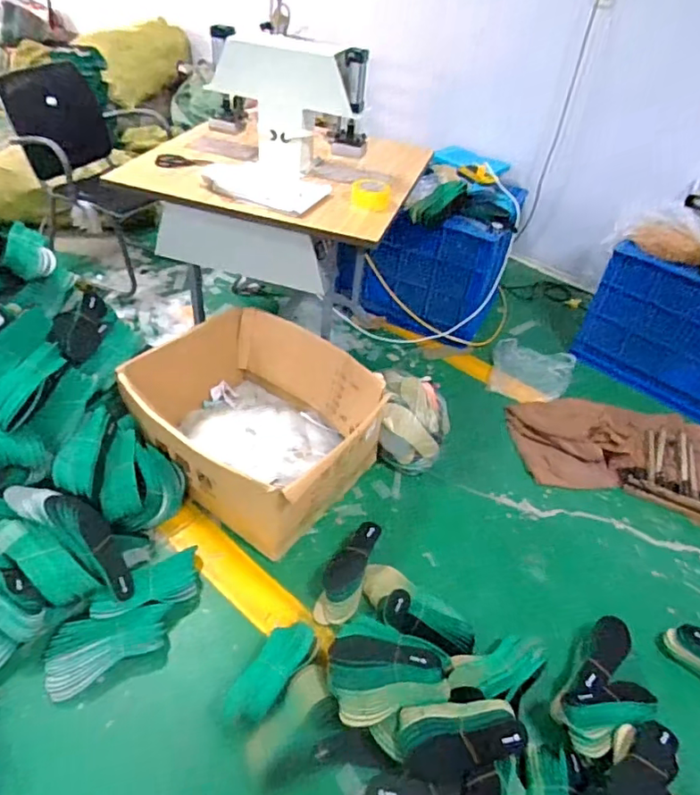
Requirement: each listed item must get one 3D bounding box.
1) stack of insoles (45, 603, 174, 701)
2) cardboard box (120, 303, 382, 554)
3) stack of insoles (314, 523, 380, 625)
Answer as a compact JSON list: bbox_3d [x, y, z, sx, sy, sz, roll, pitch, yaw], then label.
[{"bbox_3d":[-0.593,0.620,1.351,0.276,0.062,0.156,-9,45,-17],"label":"stack of insoles"},{"bbox_3d":[-0.343,0.034,1.858,0.853,0.288,0.670,29,47,22],"label":"cardboard box"},{"bbox_3d":[-0.003,0.504,1.588,0.128,0.055,0.320,21,61,14],"label":"stack of insoles"}]

